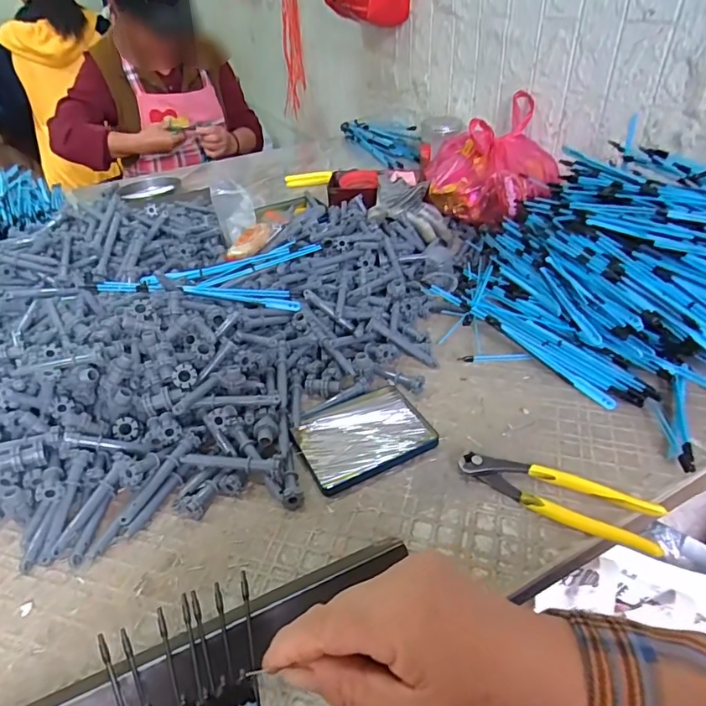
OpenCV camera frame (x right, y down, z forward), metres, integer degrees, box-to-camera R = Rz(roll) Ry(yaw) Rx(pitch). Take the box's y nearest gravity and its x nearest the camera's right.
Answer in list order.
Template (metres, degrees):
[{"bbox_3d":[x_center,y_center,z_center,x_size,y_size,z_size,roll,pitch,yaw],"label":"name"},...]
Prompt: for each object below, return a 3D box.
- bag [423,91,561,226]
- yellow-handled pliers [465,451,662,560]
[{"bbox_3d":[0.238,-0.332,0.860,0.217,0.144,0.213,10,39,16],"label":"bag"},{"bbox_3d":[0.174,0.121,0.425,0.160,0.023,0.047,18,42,25],"label":"yellow-handled pliers"}]

